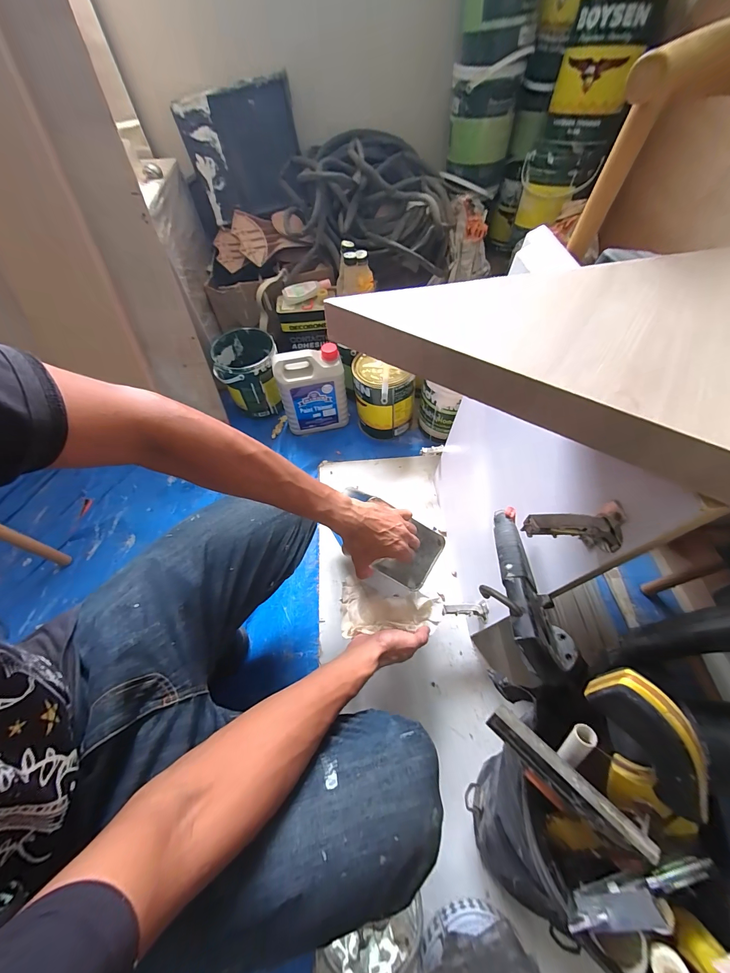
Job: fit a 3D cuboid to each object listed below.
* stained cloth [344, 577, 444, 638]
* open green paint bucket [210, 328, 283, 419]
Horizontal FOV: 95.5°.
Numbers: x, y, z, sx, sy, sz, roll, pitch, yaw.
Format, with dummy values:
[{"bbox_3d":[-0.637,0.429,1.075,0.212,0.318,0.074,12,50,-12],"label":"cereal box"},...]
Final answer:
[{"bbox_3d":[0.046,0.202,0.554,0.170,0.047,0.088,1,58,3],"label":"stained cloth"},{"bbox_3d":[-0.337,-0.326,0.987,0.173,0.191,0.171,-9,58,-4],"label":"open green paint bucket"}]

